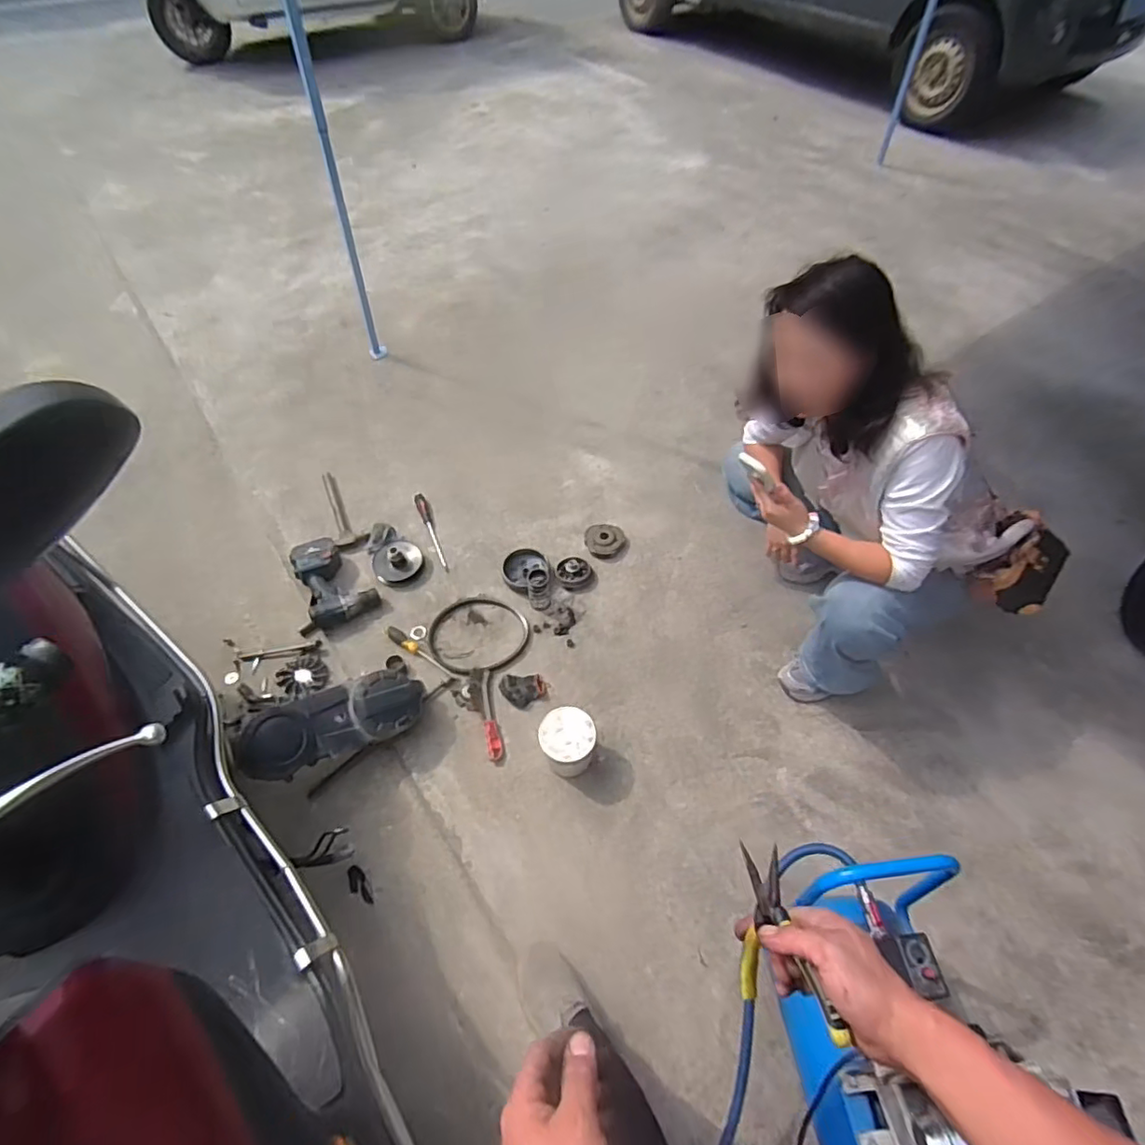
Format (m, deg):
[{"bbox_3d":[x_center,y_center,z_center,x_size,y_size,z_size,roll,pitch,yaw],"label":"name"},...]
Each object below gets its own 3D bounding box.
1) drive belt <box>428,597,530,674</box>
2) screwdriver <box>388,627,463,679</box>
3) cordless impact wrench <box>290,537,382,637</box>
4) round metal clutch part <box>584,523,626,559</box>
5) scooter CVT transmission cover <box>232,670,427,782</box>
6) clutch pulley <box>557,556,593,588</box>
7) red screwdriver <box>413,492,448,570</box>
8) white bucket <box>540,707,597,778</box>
[{"bbox_3d":[-0.242,0.153,1.516,0.236,0.015,0.231,0,57,0],"label":"drive belt"},{"bbox_3d":[-0.363,0.197,1.467,0.226,0.022,0.030,27,61,17],"label":"screwdriver"},{"bbox_3d":[-0.645,0.040,1.543,0.199,0.078,0.249,-39,64,-22],"label":"cordless impact wrench"},{"bbox_3d":[0.091,-0.089,1.664,0.101,0.040,0.099,0,57,0],"label":"round metal clutch part"},{"bbox_3d":[-0.486,0.316,1.258,0.387,0.120,0.128,-15,56,-31],"label":"scooter CVT transmission cover"},{"bbox_3d":[0.004,-0.002,1.605,0.098,0.032,0.091,-4,57,-2],"label":"clutch pulley"},{"bbox_3d":[-0.394,-0.120,1.700,0.034,0.022,0.280,-22,60,-13],"label":"red screwdriver"},{"bbox_3d":[-0.012,0.363,1.306,0.113,0.122,0.126,-7,57,-4],"label":"white bucket"}]

